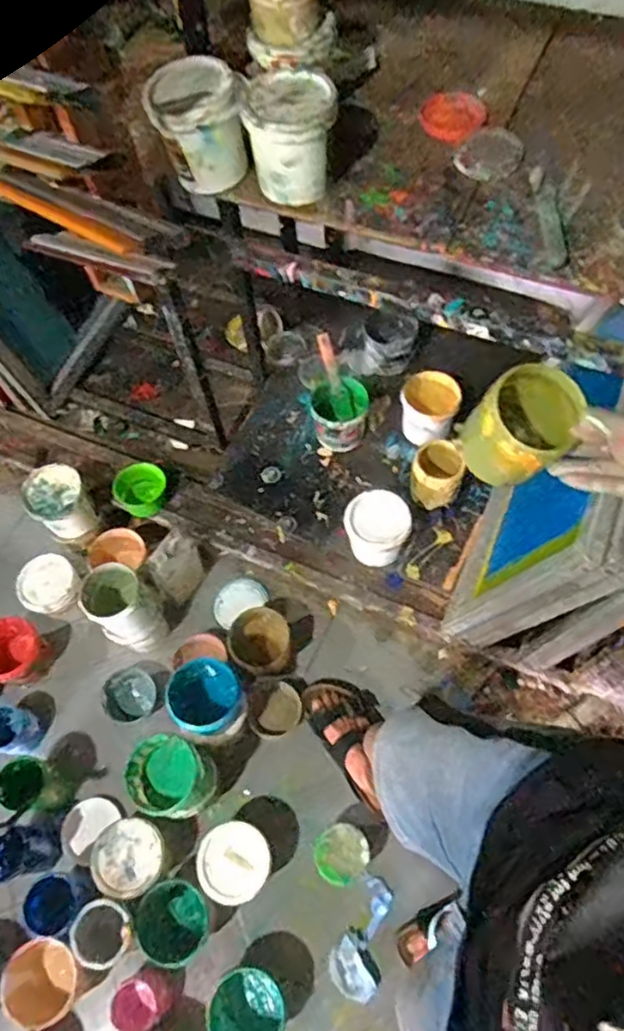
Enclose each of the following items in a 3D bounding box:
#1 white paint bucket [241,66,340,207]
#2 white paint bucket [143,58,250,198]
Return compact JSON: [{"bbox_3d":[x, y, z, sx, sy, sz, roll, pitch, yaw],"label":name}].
[{"bbox_3d":[-0.027,-0.522,0.905,0.121,0.118,0.121,1,63,4],"label":"white paint bucket"},{"bbox_3d":[-0.157,-0.541,0.927,0.129,0.127,0.129,-3,63,1],"label":"white paint bucket"}]

